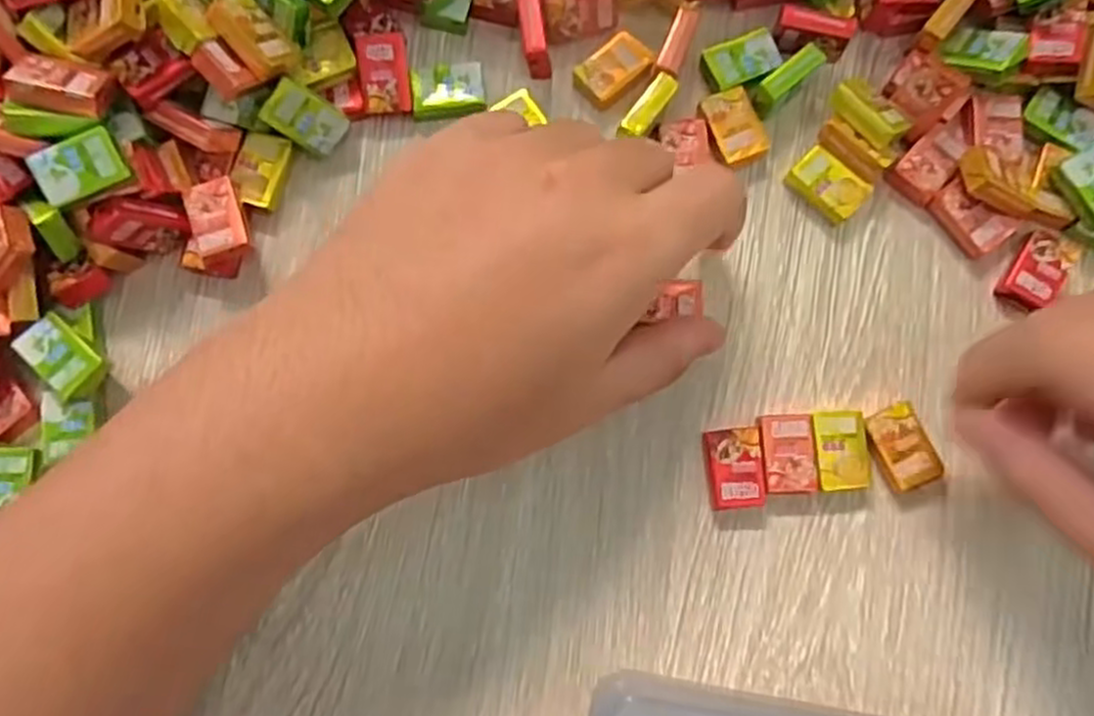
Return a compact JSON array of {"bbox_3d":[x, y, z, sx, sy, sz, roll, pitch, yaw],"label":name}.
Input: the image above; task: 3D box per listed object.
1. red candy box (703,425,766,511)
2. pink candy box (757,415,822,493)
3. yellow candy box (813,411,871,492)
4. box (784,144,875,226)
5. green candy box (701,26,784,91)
[{"bbox_3d":[0.061,0.036,0.249,0.018,0.009,0.025,-4,80,0],"label":"red candy box"},{"bbox_3d":[0.078,0.031,0.249,0.018,0.007,0.025,-3,80,0],"label":"pink candy box"},{"bbox_3d":[0.095,0.030,0.249,0.016,0.007,0.025,-1,80,0],"label":"yellow candy box"},{"bbox_3d":[0.098,-0.060,0.266,0.025,0.008,0.017,44,83,7],"label":"box"},{"bbox_3d":[0.069,-0.106,0.272,0.027,0.005,0.018,-22,81,-4],"label":"green candy box"}]

